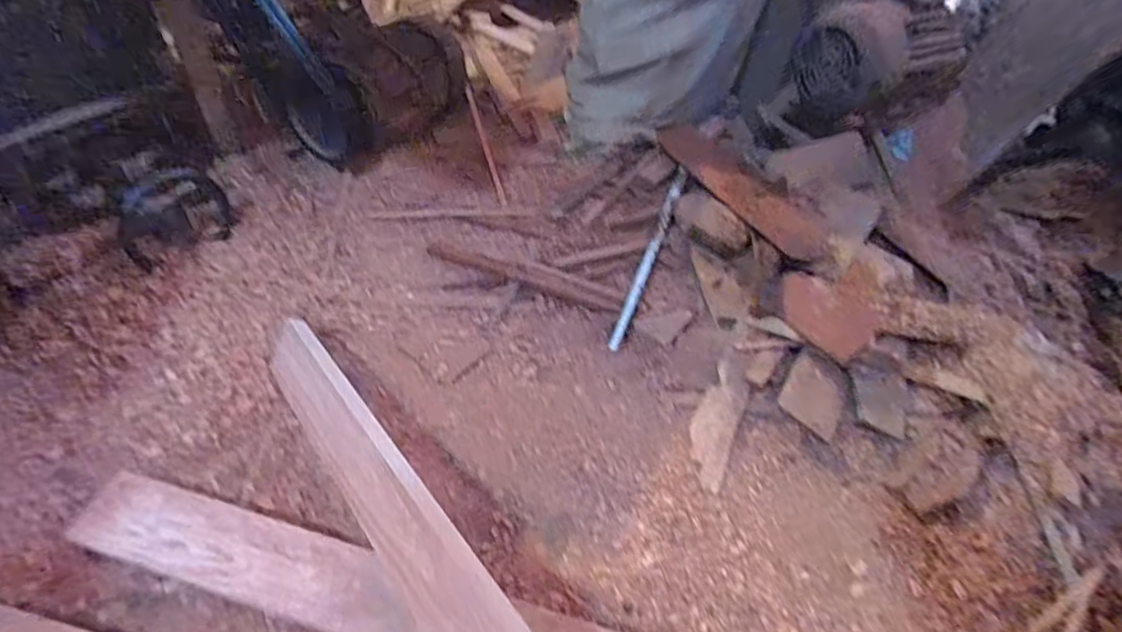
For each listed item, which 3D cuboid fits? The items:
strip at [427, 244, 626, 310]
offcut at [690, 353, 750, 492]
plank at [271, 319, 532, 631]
[{"bbox_3d":[-0.071,-0.083,1.165,0.412,0.026,0.048,18,45,11],"label":"strip"},{"bbox_3d":[0.257,0.170,0.933,0.069,0.027,0.226,17,66,11],"label":"offcut"},{"bbox_3d":[-0.176,0.254,0.670,0.849,0.110,0.023,37,12,38],"label":"plank"}]

